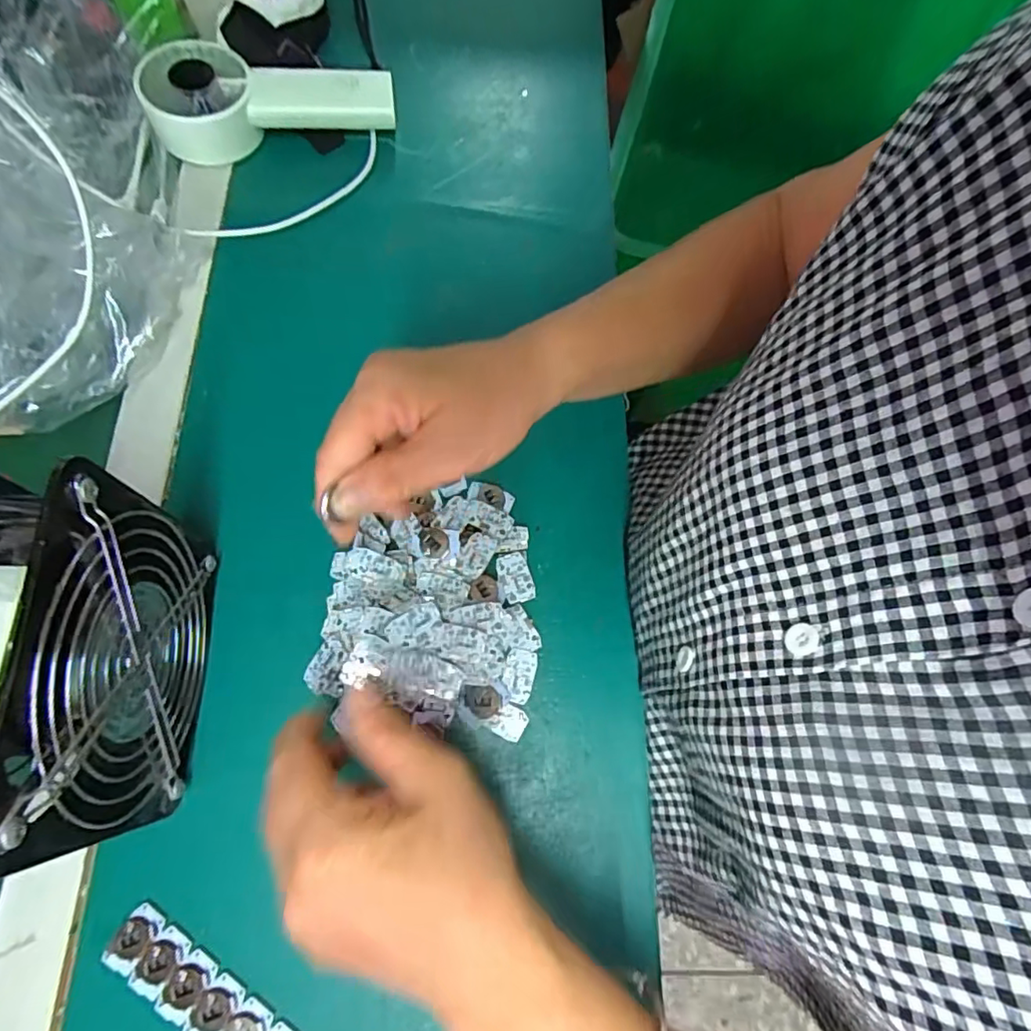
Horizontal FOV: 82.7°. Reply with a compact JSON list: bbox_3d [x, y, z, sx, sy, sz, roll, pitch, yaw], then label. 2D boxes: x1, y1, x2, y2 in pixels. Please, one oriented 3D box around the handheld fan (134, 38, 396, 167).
[{"bbox_3d":[-0.184,-0.320,0.446,0.175,0.049,0.072,-16,73,-7],"label":"handheld fan"}]

